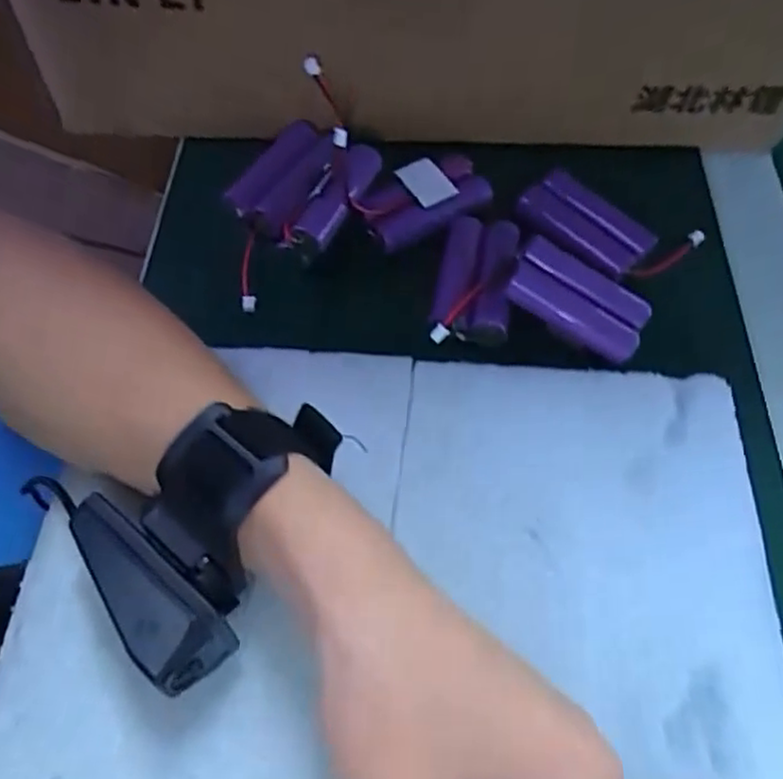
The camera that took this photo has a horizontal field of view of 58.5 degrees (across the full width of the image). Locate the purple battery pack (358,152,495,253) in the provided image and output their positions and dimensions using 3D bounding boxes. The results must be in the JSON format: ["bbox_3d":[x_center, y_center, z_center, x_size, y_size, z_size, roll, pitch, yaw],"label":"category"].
[{"bbox_3d":[0.019,-0.100,0.358,0.068,0.019,0.035,-28,65,-17],"label":"purple battery pack"}]

